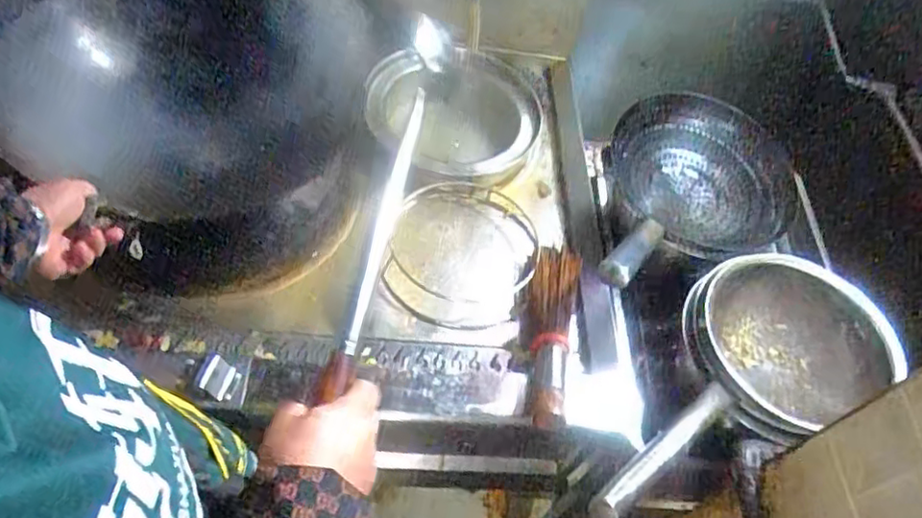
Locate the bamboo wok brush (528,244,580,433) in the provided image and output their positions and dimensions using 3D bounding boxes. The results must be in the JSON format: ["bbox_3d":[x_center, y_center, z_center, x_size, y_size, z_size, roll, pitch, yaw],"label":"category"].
[{"bbox_3d":[0.120,0.086,0.888,0.062,0.057,0.299,12,53,5],"label":"bamboo wok brush"}]

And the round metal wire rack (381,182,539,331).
[{"bbox_3d":[0.000,-0.007,0.971,0.219,0.045,0.240,9,53,2],"label":"round metal wire rack"}]

